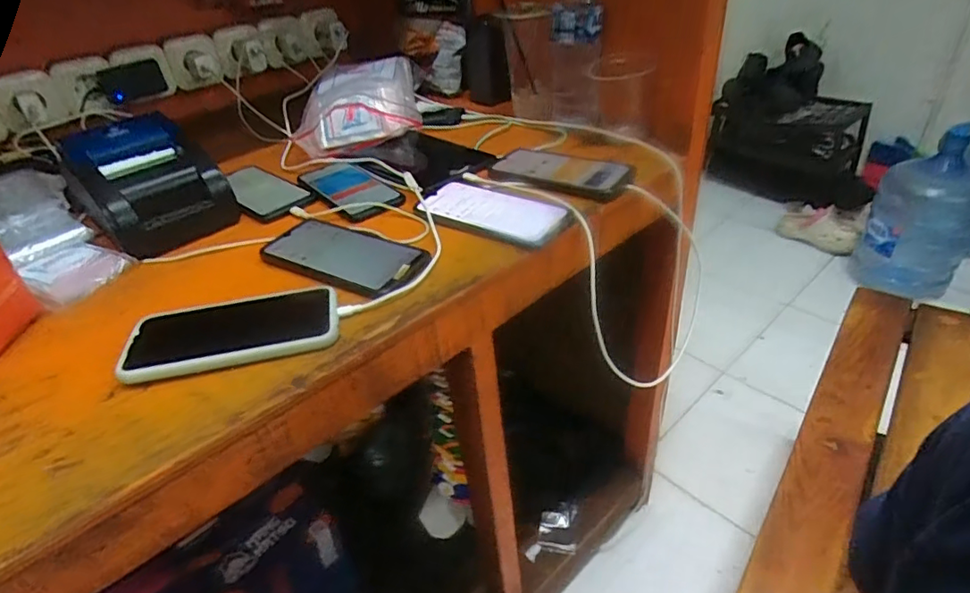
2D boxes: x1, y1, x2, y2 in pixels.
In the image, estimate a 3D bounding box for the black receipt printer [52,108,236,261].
[{"bbox_3d":[-0.388,-0.128,0.634,0.155,0.106,0.135,27,47,37],"label":"black receipt printer"}]

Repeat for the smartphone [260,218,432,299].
[{"bbox_3d":[-0.143,-0.043,0.562,0.184,0.012,0.083,16,42,27],"label":"smartphone"}]

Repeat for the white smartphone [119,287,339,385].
[{"bbox_3d":[-0.213,0.028,0.470,0.168,0.016,0.086,-10,36,-6],"label":"white smartphone"}]

